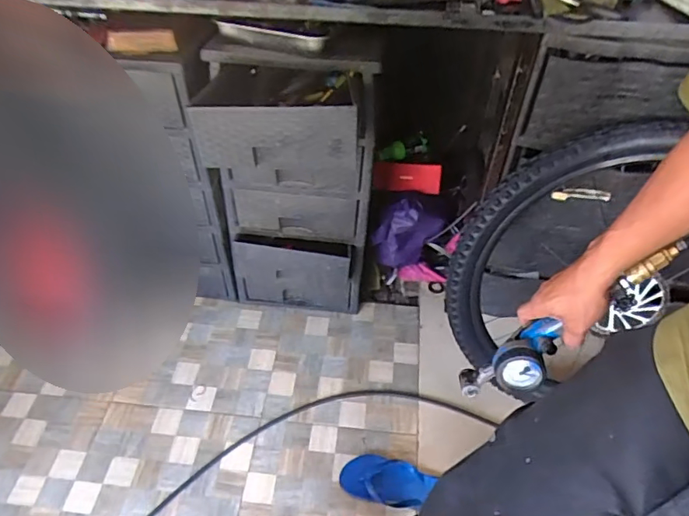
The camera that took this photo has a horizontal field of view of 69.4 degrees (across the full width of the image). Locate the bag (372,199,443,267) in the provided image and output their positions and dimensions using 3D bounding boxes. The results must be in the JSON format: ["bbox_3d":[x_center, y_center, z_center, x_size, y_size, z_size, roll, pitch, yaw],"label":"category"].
[{"bbox_3d":[0.174,-0.059,1.387,0.211,0.217,0.054,-11,49,-10],"label":"bag"}]

